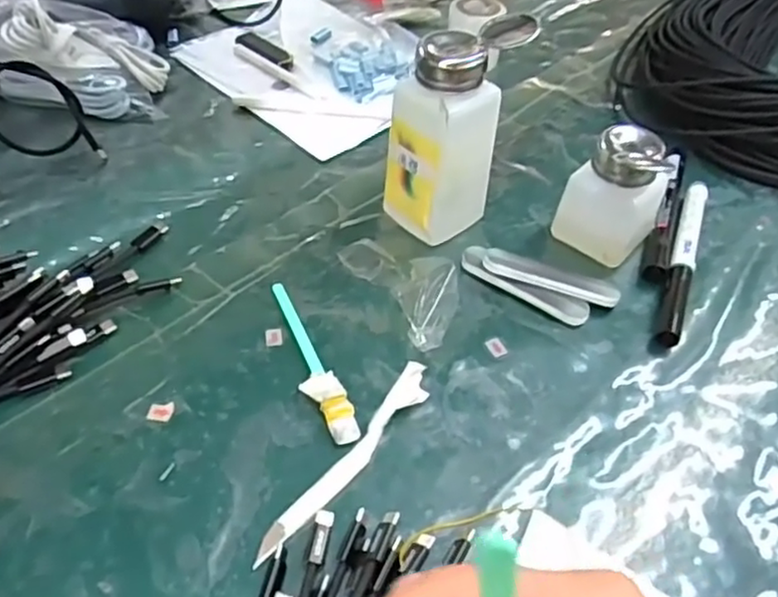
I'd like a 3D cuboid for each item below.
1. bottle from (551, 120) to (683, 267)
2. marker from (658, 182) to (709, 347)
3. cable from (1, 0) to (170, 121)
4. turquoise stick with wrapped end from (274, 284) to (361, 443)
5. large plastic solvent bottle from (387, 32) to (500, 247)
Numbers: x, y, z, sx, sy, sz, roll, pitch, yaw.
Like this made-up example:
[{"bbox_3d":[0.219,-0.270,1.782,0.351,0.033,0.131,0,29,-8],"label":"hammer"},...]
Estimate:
[{"bbox_3d":[0.143,-0.067,0.424,0.055,0.083,0.044,29,52,22],"label":"bottle"},{"bbox_3d":[0.194,-0.028,0.436,0.014,0.016,0.157,19,49,14],"label":"marker"},{"bbox_3d":[-0.235,-0.192,0.523,0.107,0.075,0.079,-14,49,-14],"label":"cable"},{"bbox_3d":[-0.047,0.032,0.373,0.019,0.009,0.119,-20,51,-20],"label":"turquoise stick with wrapped end"},{"bbox_3d":[0.034,-0.098,0.413,0.052,0.128,0.048,-30,55,-27],"label":"large plastic solvent bottle"}]

